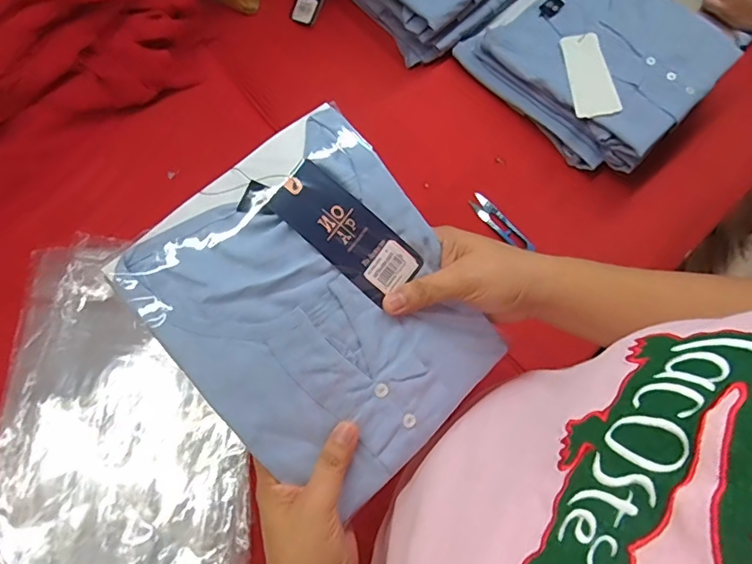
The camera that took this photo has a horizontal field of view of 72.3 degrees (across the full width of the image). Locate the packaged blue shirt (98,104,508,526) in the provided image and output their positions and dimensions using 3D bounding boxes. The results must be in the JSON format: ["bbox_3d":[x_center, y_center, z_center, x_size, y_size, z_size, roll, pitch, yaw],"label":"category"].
[{"bbox_3d":[-0.036,0.023,0.383,0.201,0.023,0.245,-40,99,-11],"label":"packaged blue shirt"}]

